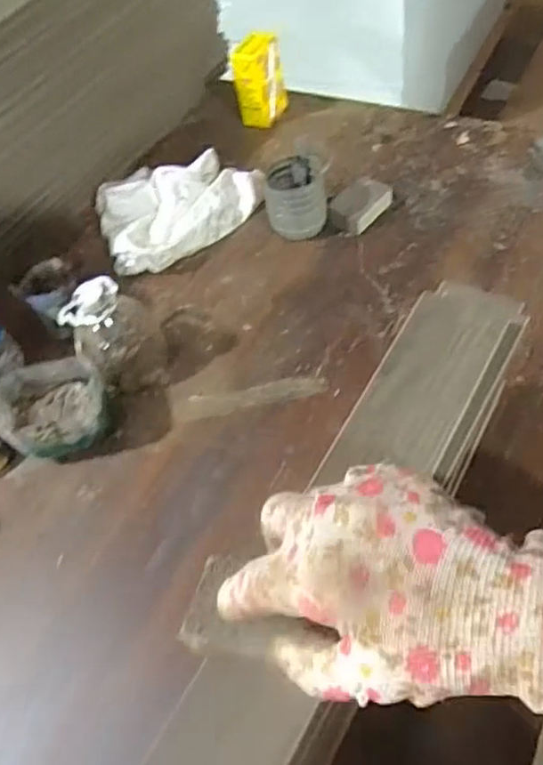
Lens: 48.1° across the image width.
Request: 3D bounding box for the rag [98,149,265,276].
[{"bbox_3d":[-0.123,-0.230,0.775,0.213,0.065,0.139,-36,59,-22],"label":"rag"}]

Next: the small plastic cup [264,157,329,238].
[{"bbox_3d":[0.030,-0.219,0.728,0.073,0.069,0.073,0,53,3],"label":"small plastic cup"}]

